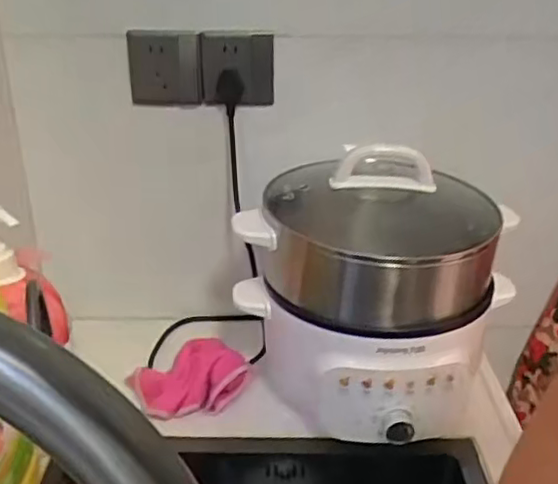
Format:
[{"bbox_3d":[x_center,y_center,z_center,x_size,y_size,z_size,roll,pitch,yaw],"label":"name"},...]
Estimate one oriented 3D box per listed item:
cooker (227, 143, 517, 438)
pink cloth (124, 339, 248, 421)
[{"bbox_3d":[0.101,0.036,0.723,0.270,0.250,0.249,6,25,12],"label":"cooker"},{"bbox_3d":[-0.105,0.158,0.767,0.120,0.050,0.107,-16,29,-31],"label":"pink cloth"}]

